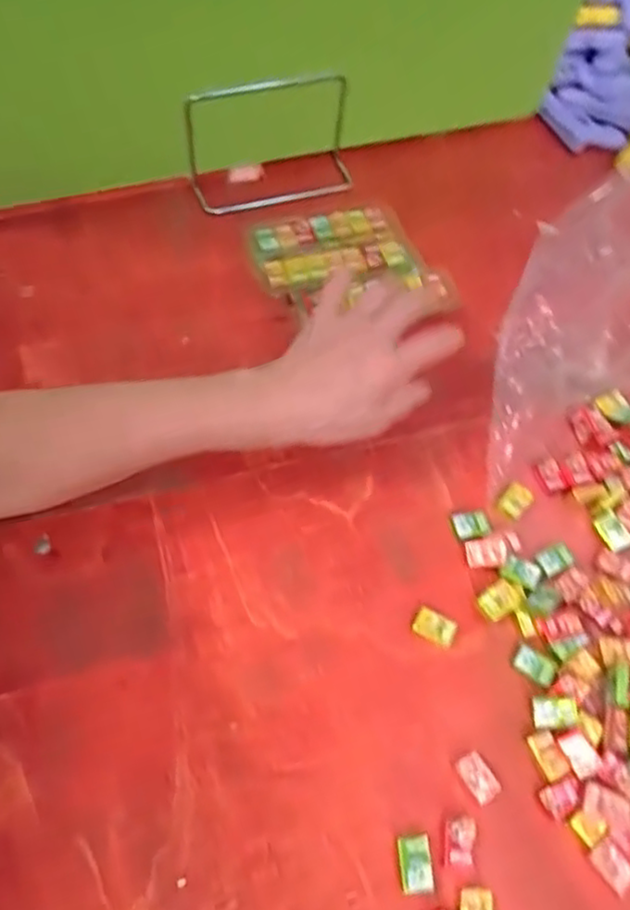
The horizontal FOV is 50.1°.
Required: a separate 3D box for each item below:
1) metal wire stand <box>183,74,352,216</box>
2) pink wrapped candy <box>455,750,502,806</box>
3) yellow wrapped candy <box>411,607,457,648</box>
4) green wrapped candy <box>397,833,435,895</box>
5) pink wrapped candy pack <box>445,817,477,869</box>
[{"bbox_3d":[-0.038,-0.284,0.605,0.155,0.082,0.072,-12,61,-11],"label":"metal wire stand"},{"bbox_3d":[0.095,0.188,0.393,0.018,0.005,0.026,-28,65,-19],"label":"pink wrapped candy"},{"bbox_3d":[0.078,0.111,0.437,0.026,0.006,0.019,25,61,10],"label":"yellow wrapped candy"},{"bbox_3d":[0.055,0.223,0.368,0.018,0.004,0.027,-1,60,-5],"label":"green wrapped candy"},{"bbox_3d":[0.082,0.215,0.375,0.017,0.004,0.025,8,59,1],"label":"pink wrapped candy pack"}]

